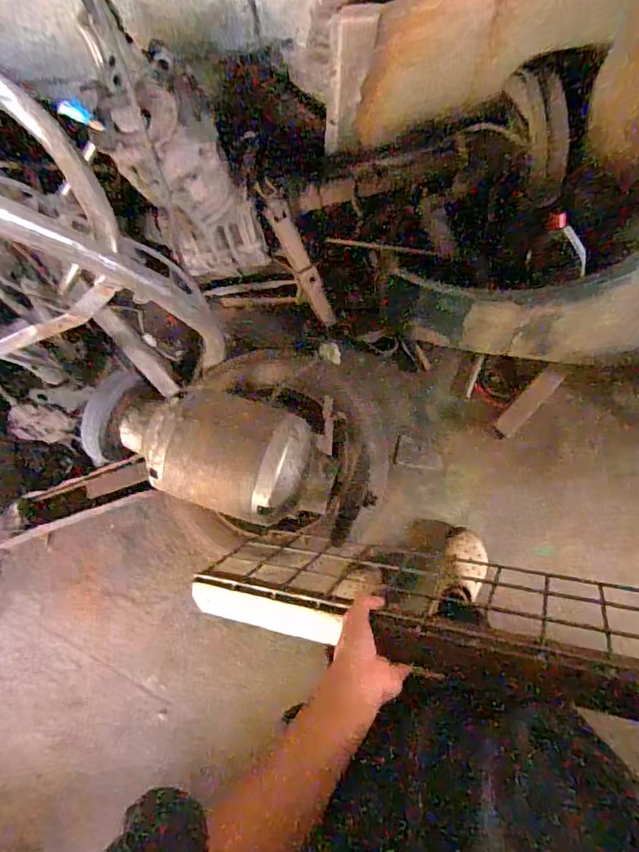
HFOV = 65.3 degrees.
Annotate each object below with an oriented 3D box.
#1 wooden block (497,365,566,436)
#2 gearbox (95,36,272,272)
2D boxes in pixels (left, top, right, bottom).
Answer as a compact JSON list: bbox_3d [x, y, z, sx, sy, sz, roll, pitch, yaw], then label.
[{"bbox_3d":[0.483,-0.055,1.148,0.046,0.013,0.188,40,106,8],"label":"wooden block"},{"bbox_3d":[-0.251,-0.461,0.965,0.194,0.418,0.193,-1,81,4],"label":"gearbox"}]

